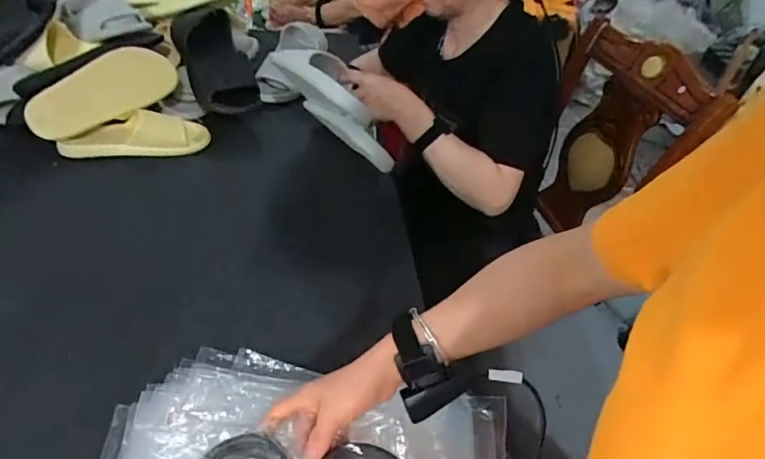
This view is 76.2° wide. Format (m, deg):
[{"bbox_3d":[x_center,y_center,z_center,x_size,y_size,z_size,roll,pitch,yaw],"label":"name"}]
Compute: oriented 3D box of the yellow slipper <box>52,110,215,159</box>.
[{"bbox_3d":[-0.459,-0.174,0.909,0.252,0.075,0.087,-5,43,-15],"label":"yellow slipper"}]

